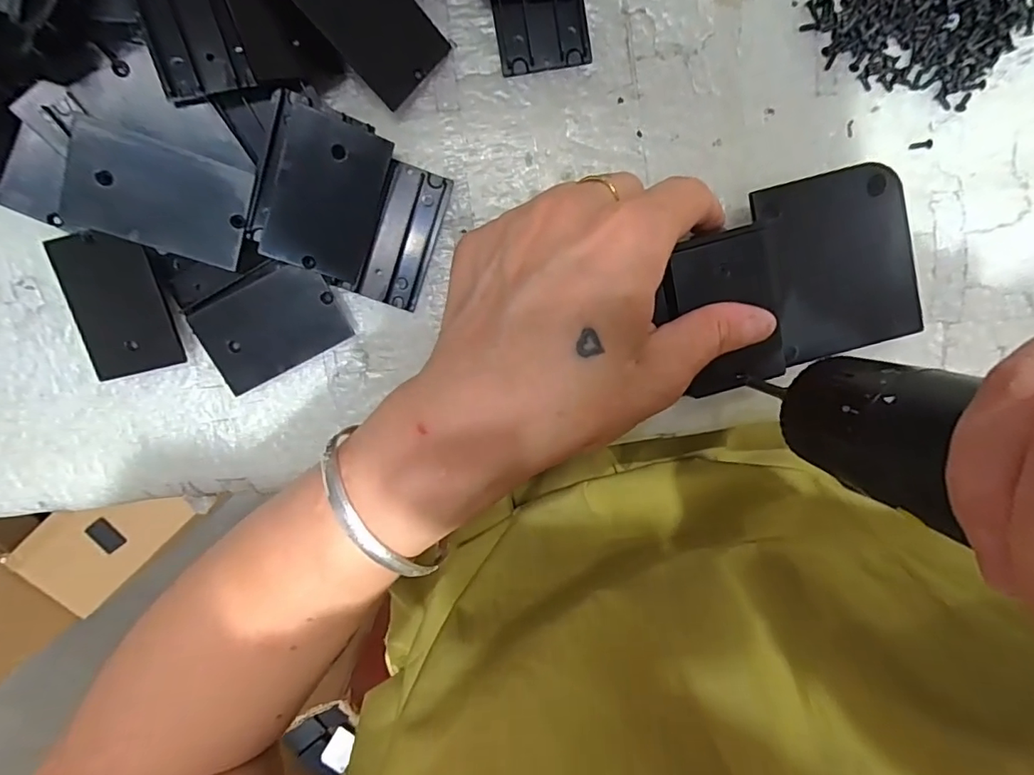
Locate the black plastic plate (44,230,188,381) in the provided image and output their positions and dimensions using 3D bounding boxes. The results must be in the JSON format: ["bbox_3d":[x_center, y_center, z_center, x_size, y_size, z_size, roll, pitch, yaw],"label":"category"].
[{"bbox_3d":[-0.155,-0.032,0.202,0.036,0.006,0.054,-12,105,5],"label":"black plastic plate"}]

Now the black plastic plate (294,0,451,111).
[{"bbox_3d":[-0.054,-0.135,0.188,0.054,0.004,0.035,43,79,-30],"label":"black plastic plate"}]

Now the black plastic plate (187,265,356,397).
[{"bbox_3d":[-0.099,-0.025,0.210,0.054,0.010,0.035,-27,99,0],"label":"black plastic plate"}]

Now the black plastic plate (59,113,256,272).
[{"bbox_3d":[-0.126,-0.067,0.184,0.056,0.007,0.036,14,95,-19],"label":"black plastic plate"}]

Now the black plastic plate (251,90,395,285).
[{"bbox_3d":[-0.073,-0.073,0.197,0.040,0.004,0.056,13,106,-23],"label":"black plastic plate"}]

